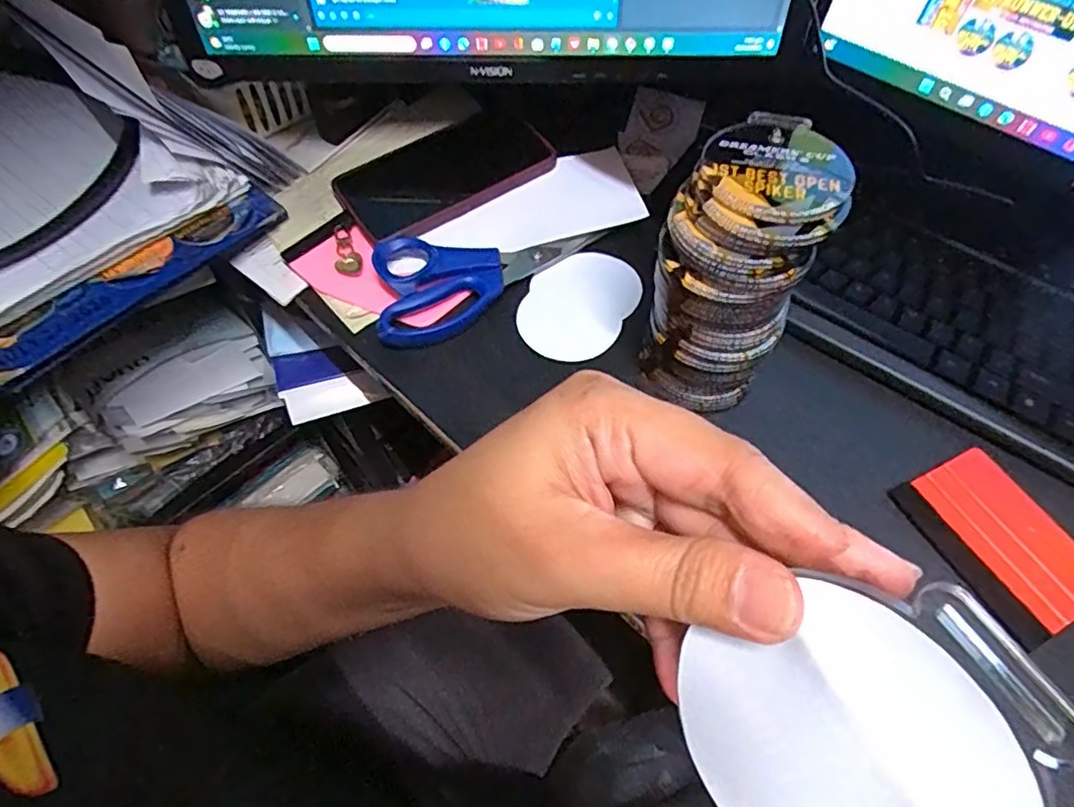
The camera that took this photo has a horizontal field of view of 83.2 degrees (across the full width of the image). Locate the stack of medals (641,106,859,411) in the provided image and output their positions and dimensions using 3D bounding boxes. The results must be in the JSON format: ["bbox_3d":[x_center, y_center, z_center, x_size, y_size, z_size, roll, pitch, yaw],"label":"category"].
[{"bbox_3d":[0.114,-0.079,0.357,0.084,0.122,0.115,32,64,19],"label":"stack of medals"}]

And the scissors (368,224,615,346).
[{"bbox_3d":[-0.047,-0.110,0.447,0.178,0.023,0.082,-36,64,-20],"label":"scissors"}]

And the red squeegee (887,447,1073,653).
[{"bbox_3d":[0.266,0.078,0.348,0.070,0.010,0.098,-22,60,-13],"label":"red squeegee"}]

